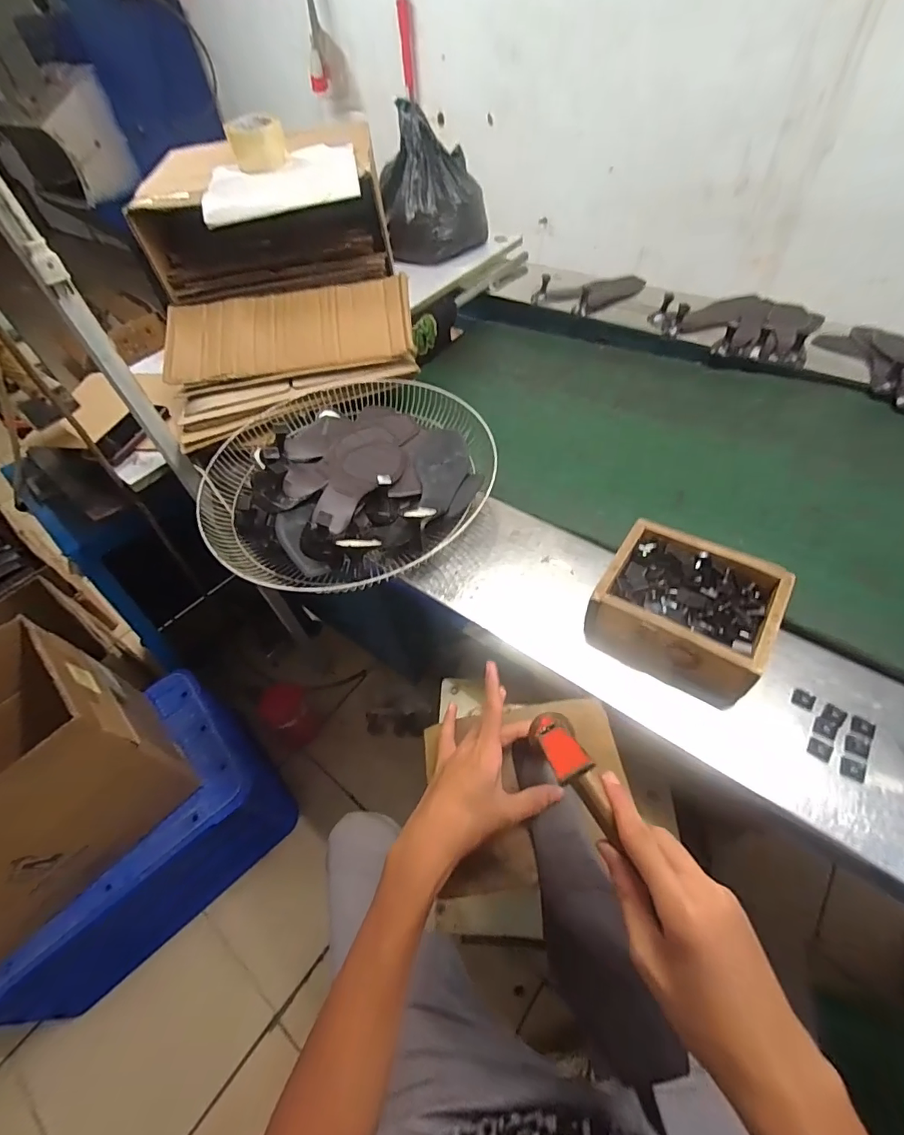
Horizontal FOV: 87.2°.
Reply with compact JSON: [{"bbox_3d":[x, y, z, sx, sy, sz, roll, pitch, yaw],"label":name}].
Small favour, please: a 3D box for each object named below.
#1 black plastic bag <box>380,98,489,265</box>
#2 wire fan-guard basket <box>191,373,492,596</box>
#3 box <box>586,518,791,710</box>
[{"bbox_3d":[-0.037,-1.002,1.250,0.256,0.259,0.281,2,52,8],"label":"black plastic bag"},{"bbox_3d":[-0.157,-0.145,0.740,0.426,0.106,0.442,-11,52,-3],"label":"wire fan-guard basket"},{"bbox_3d":[0.273,0.049,0.566,0.183,0.076,0.172,25,58,23],"label":"box"}]

